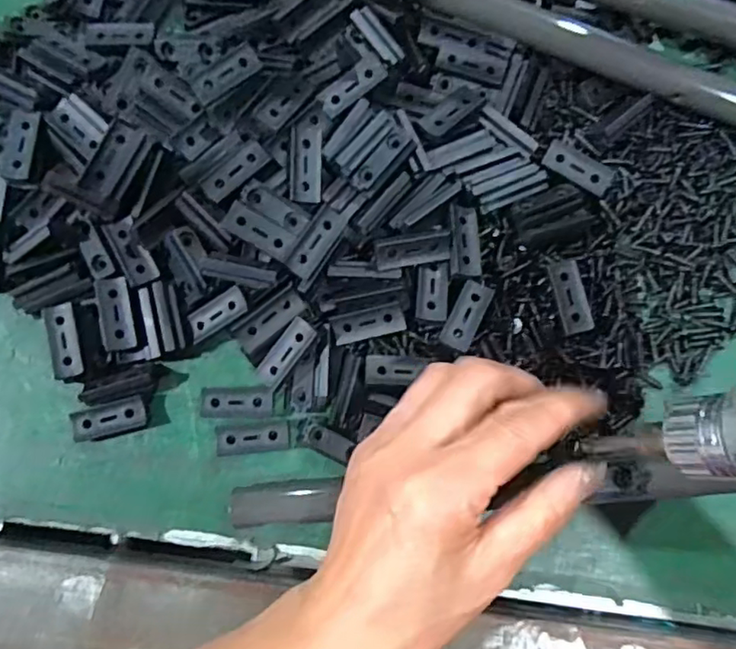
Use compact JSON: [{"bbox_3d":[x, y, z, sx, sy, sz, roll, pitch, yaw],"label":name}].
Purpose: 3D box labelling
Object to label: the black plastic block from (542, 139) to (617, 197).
[{"bbox_3d":[0.105,-0.078,0.299,0.035,0.004,0.016,32,89,3],"label":"black plastic block"}]

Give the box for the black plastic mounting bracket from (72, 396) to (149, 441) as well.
[{"bbox_3d":[-0.123,0.046,0.287,0.034,0.008,0.015,-13,82,-2],"label":"black plastic mounting bracket"}]

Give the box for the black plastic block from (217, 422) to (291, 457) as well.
[{"bbox_3d":[-0.054,0.054,0.288,0.034,0.008,0.014,-5,81,-1],"label":"black plastic block"}]

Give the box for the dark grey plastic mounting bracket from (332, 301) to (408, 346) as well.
[{"bbox_3d":[0.000,0.000,0.284,0.034,0.005,0.013,-16,78,9],"label":"dark grey plastic mounting bracket"}]

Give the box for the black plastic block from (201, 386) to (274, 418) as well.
[{"bbox_3d":[-0.062,0.037,0.288,0.033,0.008,0.014,0,81,0],"label":"black plastic block"}]

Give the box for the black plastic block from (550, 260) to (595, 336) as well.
[{"bbox_3d":[0.097,-0.013,0.285,0.014,0.004,0.035,-11,83,-1],"label":"black plastic block"}]

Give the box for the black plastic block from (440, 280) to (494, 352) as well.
[{"bbox_3d":[0.046,-0.005,0.279,0.013,0.004,0.034,28,83,4],"label":"black plastic block"}]

